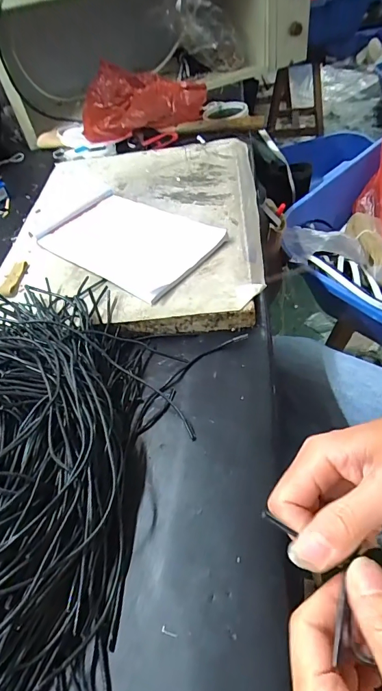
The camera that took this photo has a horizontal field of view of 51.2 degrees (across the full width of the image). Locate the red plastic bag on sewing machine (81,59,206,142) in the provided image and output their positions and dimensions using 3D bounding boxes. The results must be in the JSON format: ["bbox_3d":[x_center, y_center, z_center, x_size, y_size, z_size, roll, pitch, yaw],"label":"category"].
[{"bbox_3d":[-0.095,-0.492,0.791,0.250,0.052,0.228,-14,50,-6],"label":"red plastic bag on sewing machine"}]

